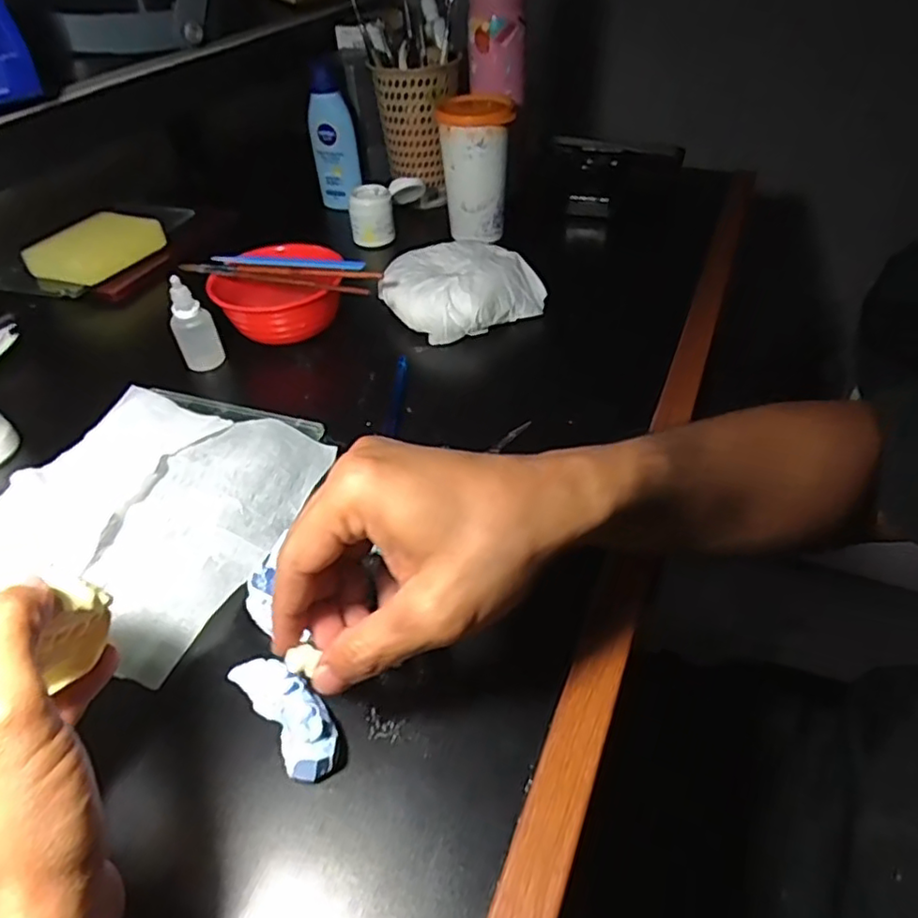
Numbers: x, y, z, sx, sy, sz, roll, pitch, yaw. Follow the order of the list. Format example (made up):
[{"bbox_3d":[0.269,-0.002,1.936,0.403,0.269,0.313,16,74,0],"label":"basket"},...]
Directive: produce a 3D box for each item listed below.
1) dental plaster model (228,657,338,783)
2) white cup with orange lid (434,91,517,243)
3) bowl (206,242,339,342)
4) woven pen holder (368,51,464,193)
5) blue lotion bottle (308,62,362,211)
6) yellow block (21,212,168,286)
[{"bbox_3d":[-0.077,0.118,0.291,0.026,0.024,0.065,-30,50,-26],"label":"dental plaster model"},{"bbox_3d":[0.017,-0.291,0.633,0.072,0.122,0.064,-3,43,-1],"label":"white cup with orange lid"},{"bbox_3d":[-0.152,-0.141,0.532,0.105,0.048,0.085,-7,43,-5],"label":"bowl"},{"bbox_3d":[-0.042,-0.371,0.696,0.085,0.117,0.071,8,44,11],"label":"woven pen holder"},{"bbox_3d":[-0.140,-0.354,0.703,0.047,0.139,0.032,-12,44,-11],"label":"blue lotion bottle"},{"bbox_3d":[-0.364,-0.211,0.634,0.087,0.037,0.104,17,46,19],"label":"yellow block"}]

